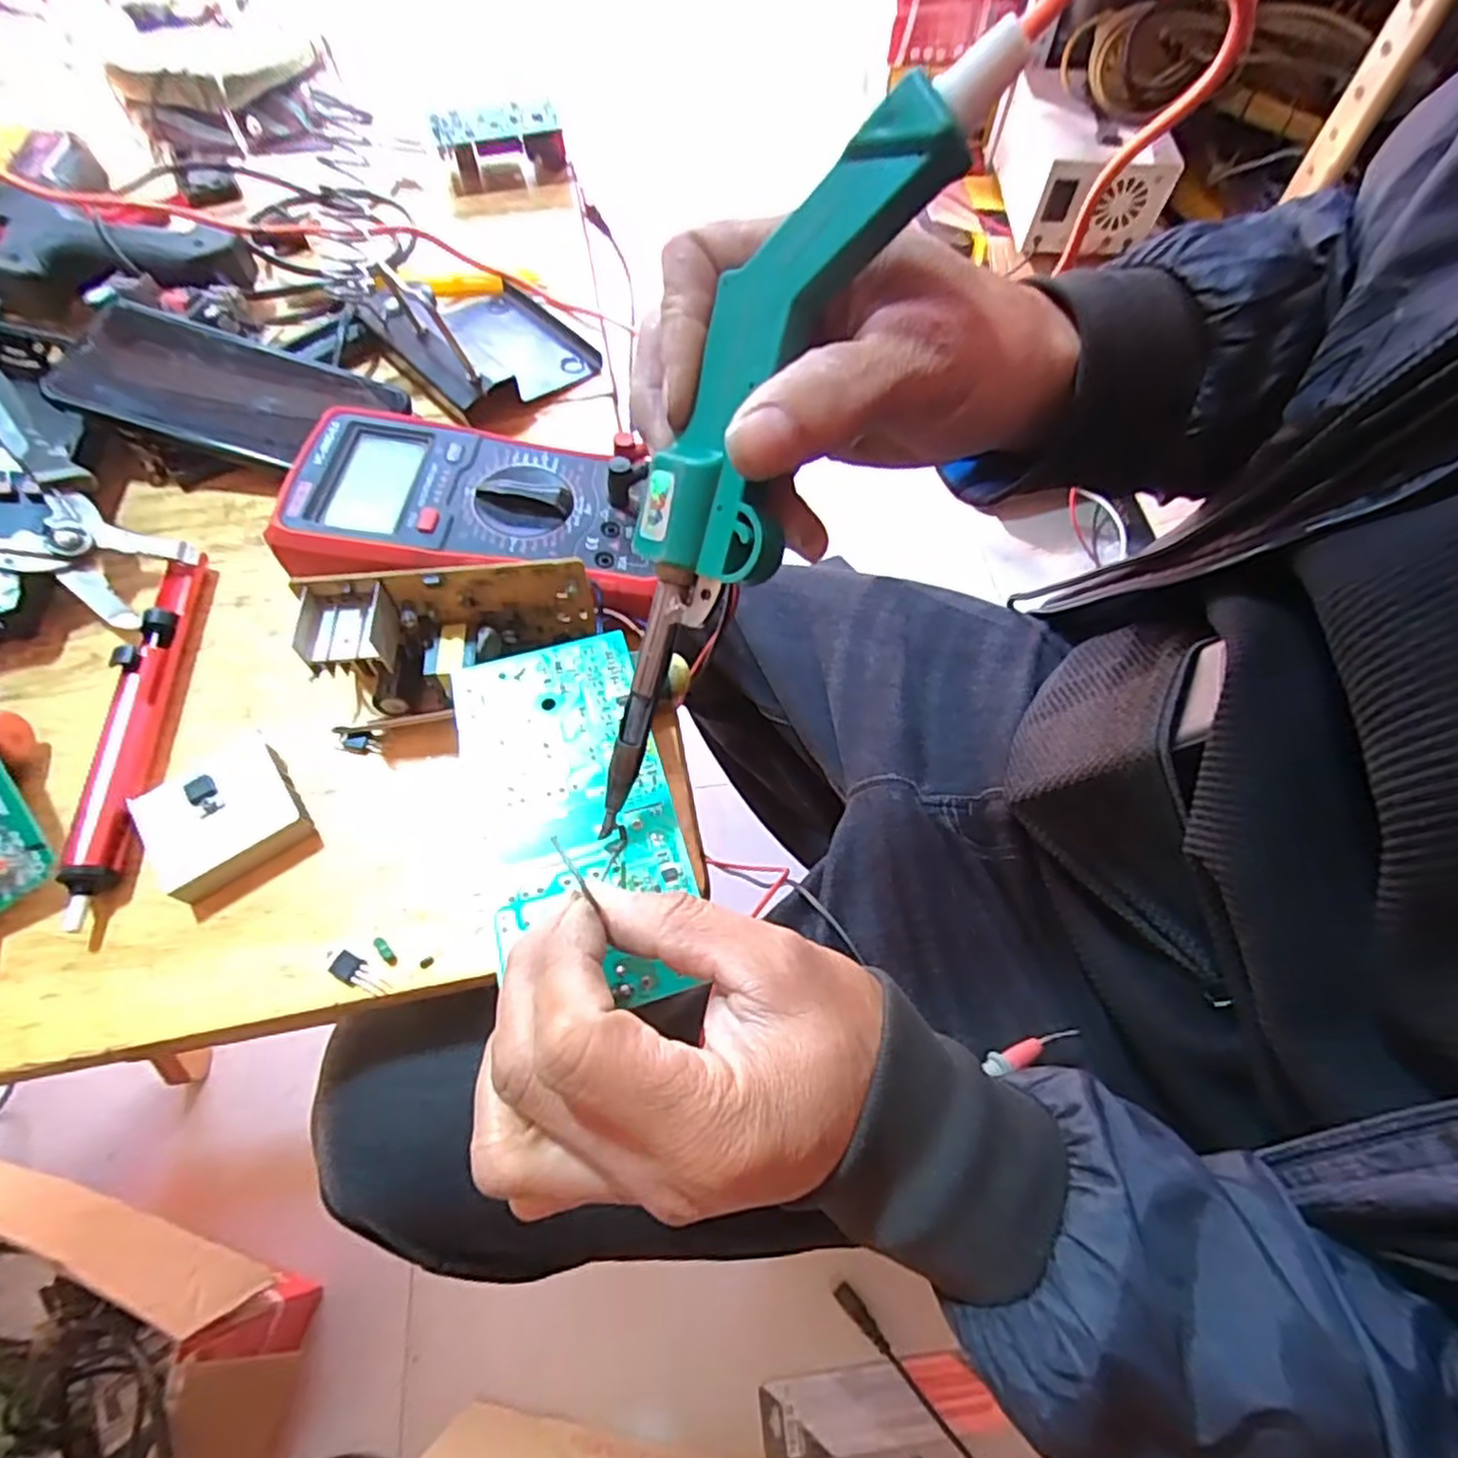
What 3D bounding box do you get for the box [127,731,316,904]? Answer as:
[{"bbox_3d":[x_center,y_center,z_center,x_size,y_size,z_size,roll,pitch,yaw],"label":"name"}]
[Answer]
[{"bbox_3d":[-0.208,0.035,0.295,0.054,0.018,0.049,-33,67,-17],"label":"box"}]

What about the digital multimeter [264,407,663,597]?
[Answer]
[{"bbox_3d":[-0.119,-0.105,0.341,0.159,0.042,0.088,1,62,-1],"label":"digital multimeter"}]

